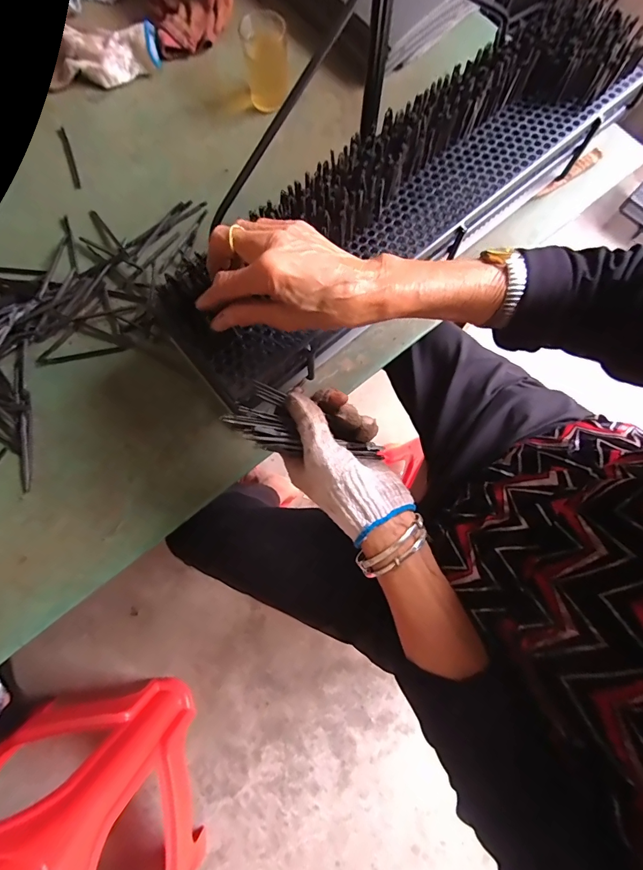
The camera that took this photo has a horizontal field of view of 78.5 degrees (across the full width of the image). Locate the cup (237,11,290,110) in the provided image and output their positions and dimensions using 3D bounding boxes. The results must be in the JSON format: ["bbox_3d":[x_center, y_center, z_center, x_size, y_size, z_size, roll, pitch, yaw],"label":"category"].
[{"bbox_3d":[-0.072,-0.485,0.516,0.057,0.087,0.060,-7,78,-3],"label":"cup"}]

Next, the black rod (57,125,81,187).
[{"bbox_3d":[-0.342,-0.376,0.532,0.012,0.004,0.104,-21,79,-6],"label":"black rod"}]

